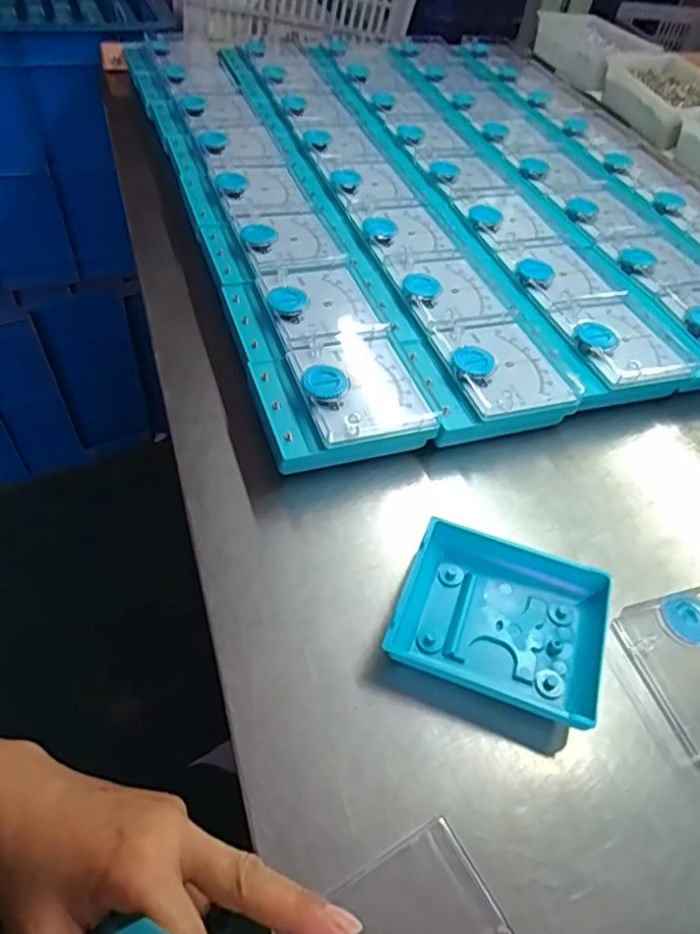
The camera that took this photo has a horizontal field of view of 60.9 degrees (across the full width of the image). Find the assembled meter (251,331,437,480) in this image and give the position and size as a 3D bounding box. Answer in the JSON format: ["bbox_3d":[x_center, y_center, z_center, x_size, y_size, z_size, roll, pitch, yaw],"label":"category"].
[{"bbox_3d":[-0.007,-0.048,0.432,0.119,0.047,0.102,-13,54,-16],"label":"assembled meter"}]

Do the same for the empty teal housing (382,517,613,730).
[{"bbox_3d":[0.087,0.087,0.344,0.113,0.026,0.090,19,52,9],"label":"empty teal housing"}]

